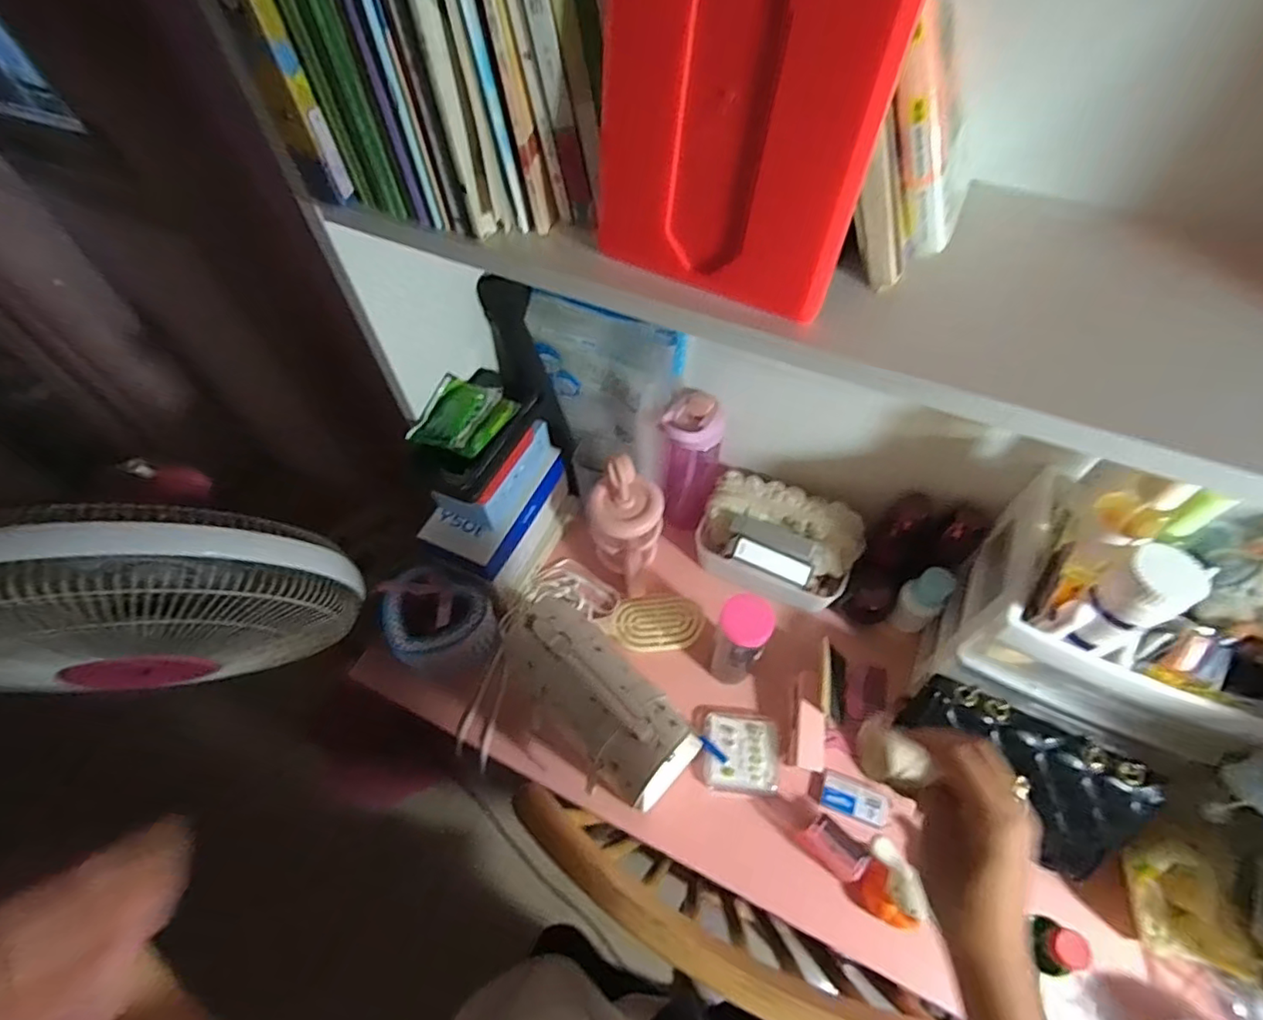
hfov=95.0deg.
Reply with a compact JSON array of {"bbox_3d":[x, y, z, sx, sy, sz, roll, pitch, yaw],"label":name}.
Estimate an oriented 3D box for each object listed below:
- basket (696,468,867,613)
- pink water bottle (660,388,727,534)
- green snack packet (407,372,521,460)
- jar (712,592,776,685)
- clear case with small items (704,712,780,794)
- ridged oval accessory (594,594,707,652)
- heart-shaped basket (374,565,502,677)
[{"bbox_3d":[0.187,0.041,0.745,0.201,0.108,0.107,20,59,14],"label":"basket"},{"bbox_3d":[0.075,-0.053,0.752,0.070,0.209,0.073,15,58,11],"label":"pink water bottle"},{"bbox_3d":[-0.180,-0.101,0.625,0.084,0.030,0.097,22,60,15],"label":"green snack packet"},{"bbox_3d":[0.124,0.154,0.664,0.053,0.158,0.046,19,59,13],"label":"jar"},{"bbox_3d":[0.127,0.278,0.665,0.083,0.013,0.086,7,57,6],"label":"clear case with small items"},{"bbox_3d":[0.027,0.146,0.746,0.132,0.009,0.069,-6,74,1],"label":"ridged oval accessory"},{"bbox_3d":[-0.233,0.135,0.722,0.125,0.087,0.122,-1,56,1],"label":"heart-shaped basket"}]

